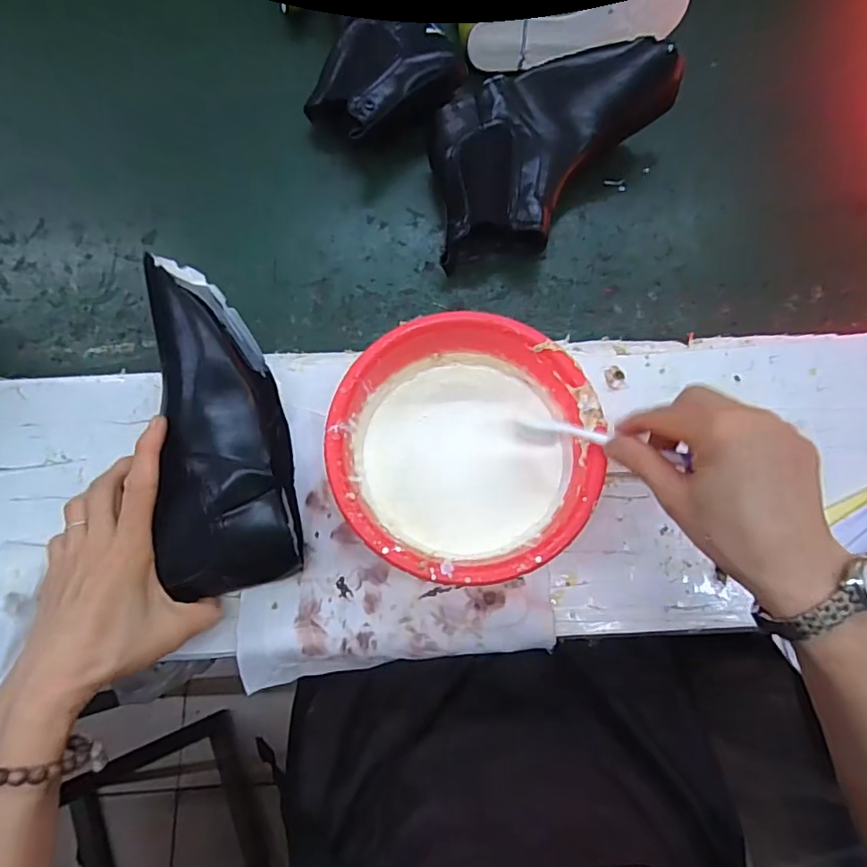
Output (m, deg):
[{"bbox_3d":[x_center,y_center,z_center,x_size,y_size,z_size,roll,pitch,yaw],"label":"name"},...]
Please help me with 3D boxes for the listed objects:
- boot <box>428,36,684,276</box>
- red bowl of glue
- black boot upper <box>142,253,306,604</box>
[{"bbox_3d":[0.091,-0.277,0.520,0.157,0.091,0.266,38,77,11],"label":"boot"},{"bbox_3d":[0.023,0.014,0.407,0.184,0.076,0.184,0,73,0],"label":"red bowl of glue"},{"bbox_3d":[-0.160,-0.007,0.404,0.079,0.086,0.239,-10,83,-3],"label":"black boot upper"}]

